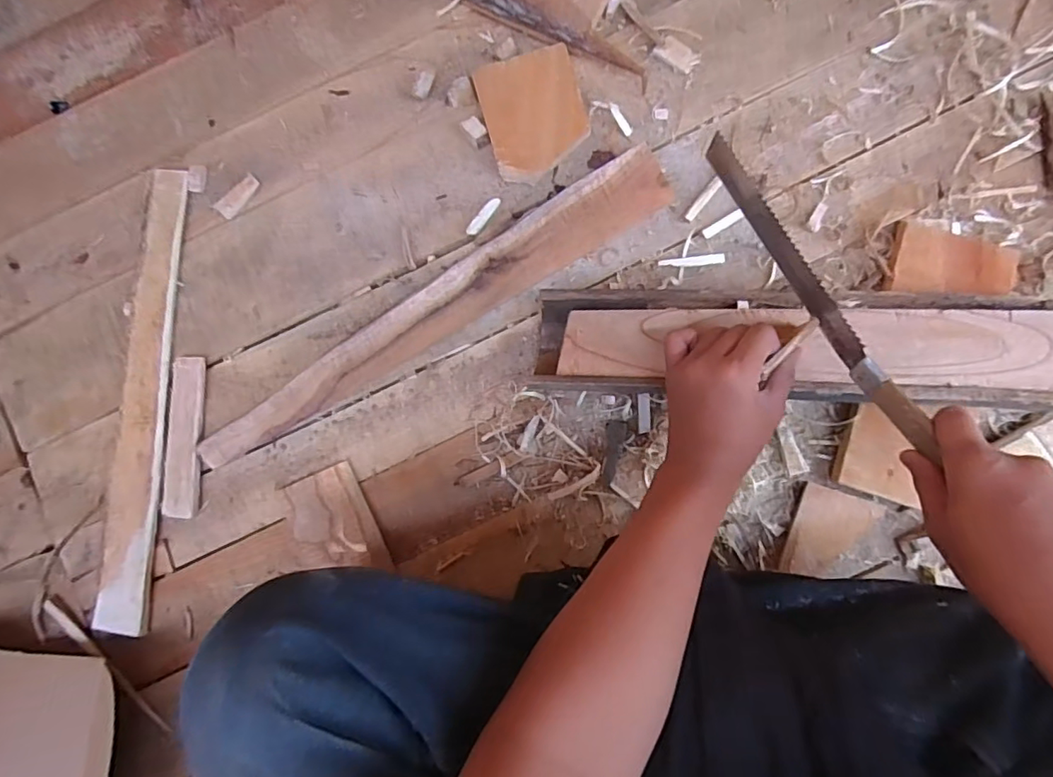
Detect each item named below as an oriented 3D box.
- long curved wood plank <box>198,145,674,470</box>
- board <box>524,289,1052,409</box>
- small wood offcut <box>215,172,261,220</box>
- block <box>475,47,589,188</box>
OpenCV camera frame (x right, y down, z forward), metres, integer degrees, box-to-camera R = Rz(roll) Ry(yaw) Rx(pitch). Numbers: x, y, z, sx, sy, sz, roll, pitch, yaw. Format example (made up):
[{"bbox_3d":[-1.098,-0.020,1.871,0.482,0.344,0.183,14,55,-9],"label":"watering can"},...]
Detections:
[{"bbox_3d":[-0.088,-0.073,0.512,0.487,0.028,0.051,-31,83,1],"label":"long curved wood plank"},{"bbox_3d":[0.209,-0.034,0.448,0.409,0.044,0.085,4,85,12],"label":"board"},{"bbox_3d":[-0.285,-0.190,0.542,0.018,0.006,0.048,42,89,6],"label":"small wood offcut"},{"bbox_3d":[0.008,-0.261,0.525,0.092,0.015,0.118,-16,84,2],"label":"block"}]

